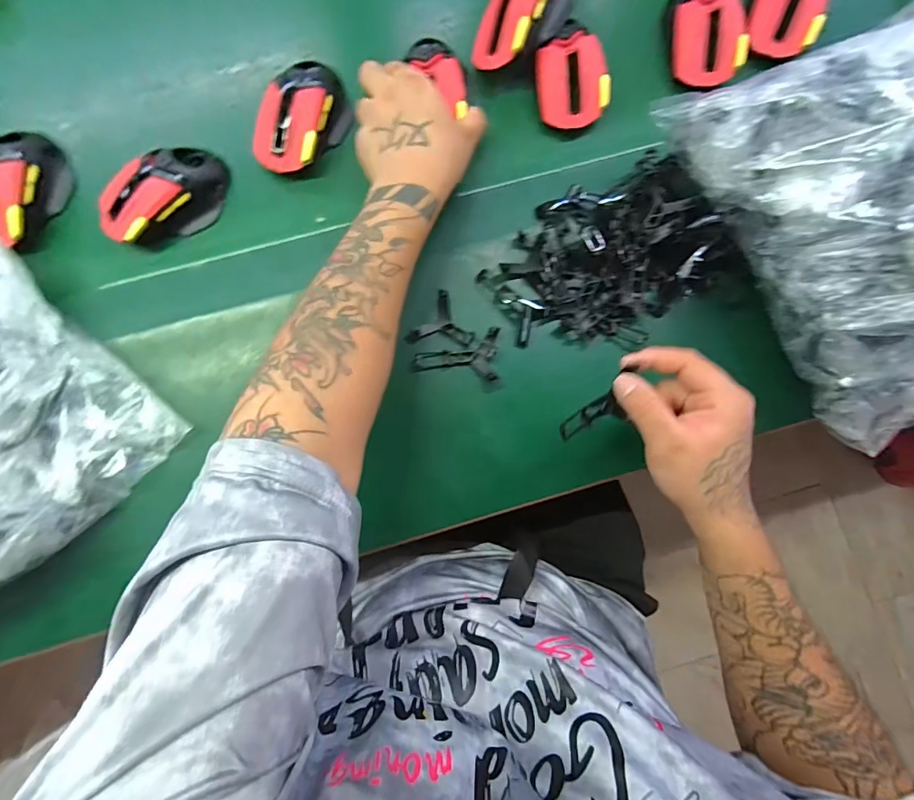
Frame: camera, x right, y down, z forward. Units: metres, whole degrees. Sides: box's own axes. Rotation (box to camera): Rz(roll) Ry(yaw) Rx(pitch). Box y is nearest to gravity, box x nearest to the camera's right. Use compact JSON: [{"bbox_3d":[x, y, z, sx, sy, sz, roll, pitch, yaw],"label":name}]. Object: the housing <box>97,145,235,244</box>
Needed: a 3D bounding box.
[{"bbox_3d":[-0.272,-0.188,0.416,0.117,0.044,0.055,-30,85,-4],"label":"housing"}]

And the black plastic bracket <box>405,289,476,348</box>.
[{"bbox_3d":[-0.011,-0.064,0.411,0.049,0.015,0.057,37,84,3],"label":"black plastic bracket"}]

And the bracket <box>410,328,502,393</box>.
[{"bbox_3d":[0.000,-0.036,0.415,0.081,0.015,0.056,-2,83,-1],"label":"bracket"}]

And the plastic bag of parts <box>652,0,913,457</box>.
[{"bbox_3d":[0.337,-0.150,0.351,0.195,0.142,0.317,-30,85,-4],"label":"plastic bag of parts"}]

